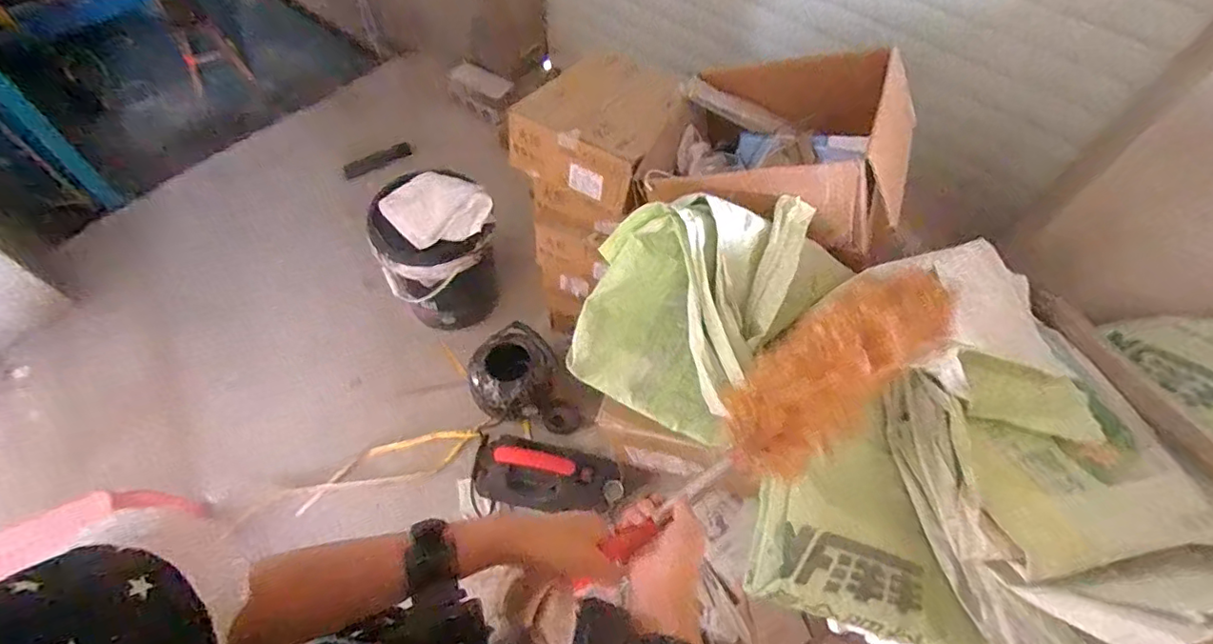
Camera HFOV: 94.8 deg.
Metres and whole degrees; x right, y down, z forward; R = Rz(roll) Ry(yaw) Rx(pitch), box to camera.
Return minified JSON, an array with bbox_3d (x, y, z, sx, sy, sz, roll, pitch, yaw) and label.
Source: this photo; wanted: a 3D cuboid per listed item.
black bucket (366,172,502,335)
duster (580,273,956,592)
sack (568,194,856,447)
[{"bbox_3d":[-0.471,-0.172,1.554,0.278,0.393,0.275,2,59,-3],"label":"black bucket"},{"bbox_3d":[0.259,0.079,0.678,0.632,0.103,0.126,-27,64,-36],"label":"duster"},{"bbox_3d":[0.176,-0.034,0.976,0.386,0.299,0.377,24,60,10],"label":"sack"}]

